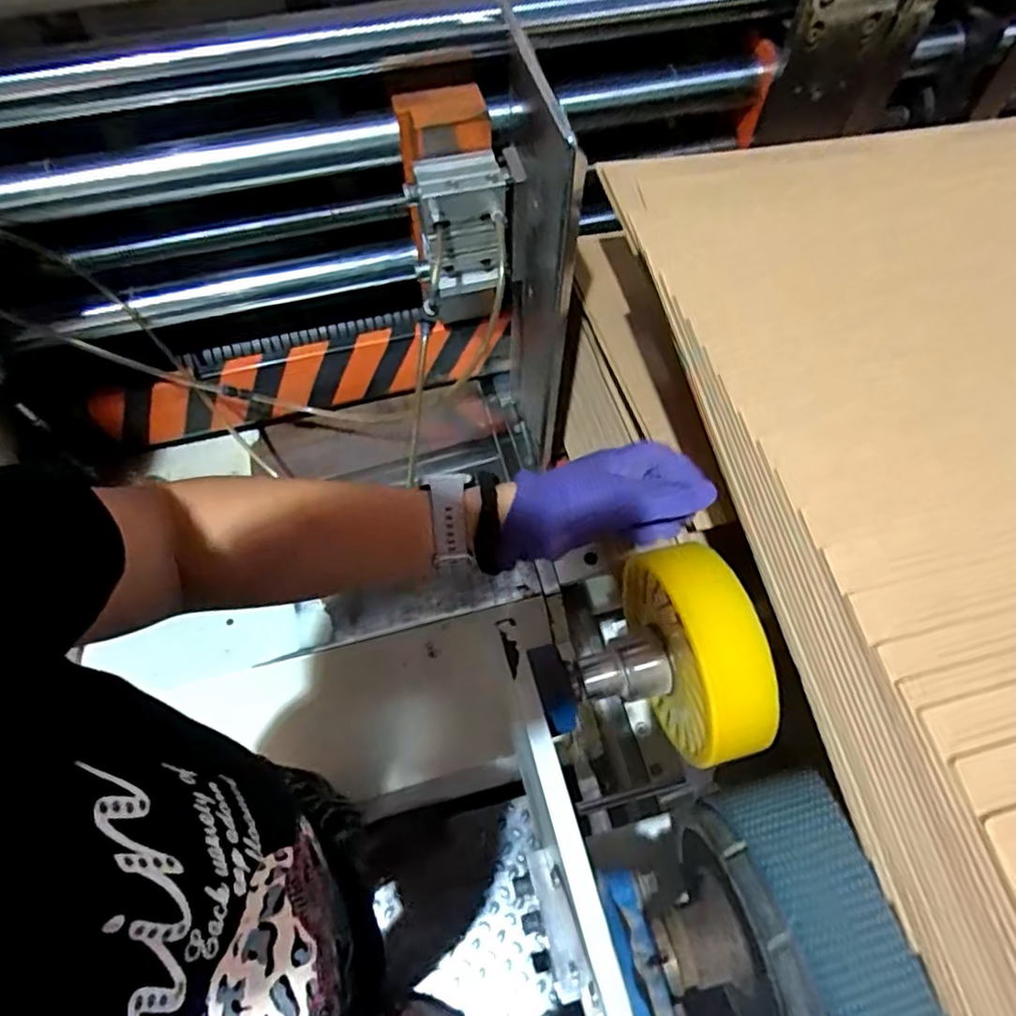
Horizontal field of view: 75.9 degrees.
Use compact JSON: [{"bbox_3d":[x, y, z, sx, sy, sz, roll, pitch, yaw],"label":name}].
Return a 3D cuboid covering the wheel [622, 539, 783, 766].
[{"bbox_3d":[0.141,0.112,0.505,0.067,0.130,0.159,-10,61,-5],"label":"wheel"}]

